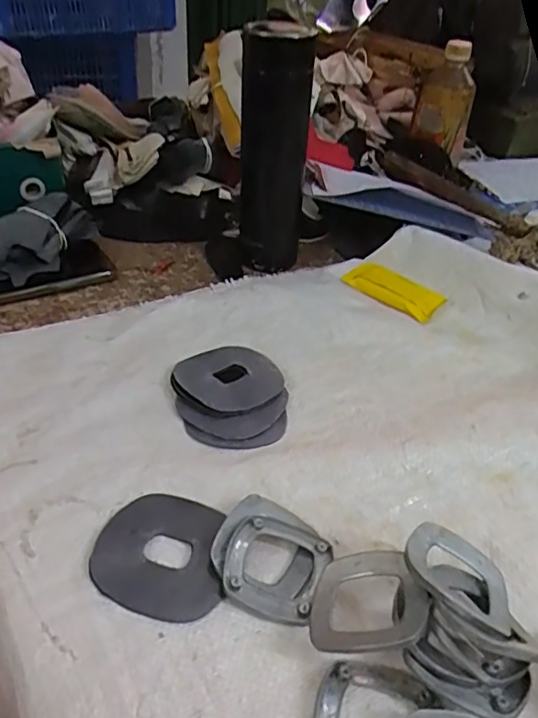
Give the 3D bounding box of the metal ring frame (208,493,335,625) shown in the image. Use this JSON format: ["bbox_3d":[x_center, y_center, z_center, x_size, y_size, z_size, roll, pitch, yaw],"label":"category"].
[{"bbox_3d":[0.001,0.115,0.336,0.064,0.014,0.064,19,41,18],"label":"metal ring frame"}]

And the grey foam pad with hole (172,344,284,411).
[{"bbox_3d":[-0.031,0.013,0.455,0.080,0.011,0.076,-25,47,-32],"label":"grey foam pad with hole"}]

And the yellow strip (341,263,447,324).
[{"bbox_3d":[0.125,-0.071,0.581,0.097,0.009,0.047,29,44,27],"label":"yellow strip"}]

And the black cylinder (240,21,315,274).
[{"bbox_3d":[0.004,-0.207,0.578,0.066,0.216,0.059,7,38,2],"label":"black cylinder"}]

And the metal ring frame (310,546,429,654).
[{"bbox_3d":[0.050,0.127,0.298,0.061,0.010,0.059,-21,26,8],"label":"metal ring frame"}]

